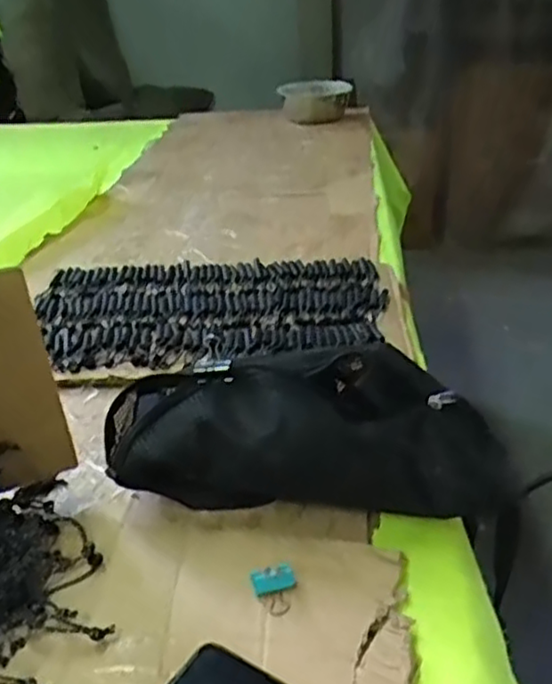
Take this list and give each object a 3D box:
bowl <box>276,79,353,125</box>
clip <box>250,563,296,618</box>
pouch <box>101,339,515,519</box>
[{"bbox_3d":[0.096,-0.577,1.633,0.153,0.098,0.153,-7,30,-8],"label":"bowl"},{"bbox_3d":[-0.001,0.150,0.408,0.026,0.009,0.031,-7,30,-8],"label":"clip"},{"bbox_3d":[0.018,0.063,0.477,0.276,0.097,0.082,2,29,3],"label":"pouch"}]

